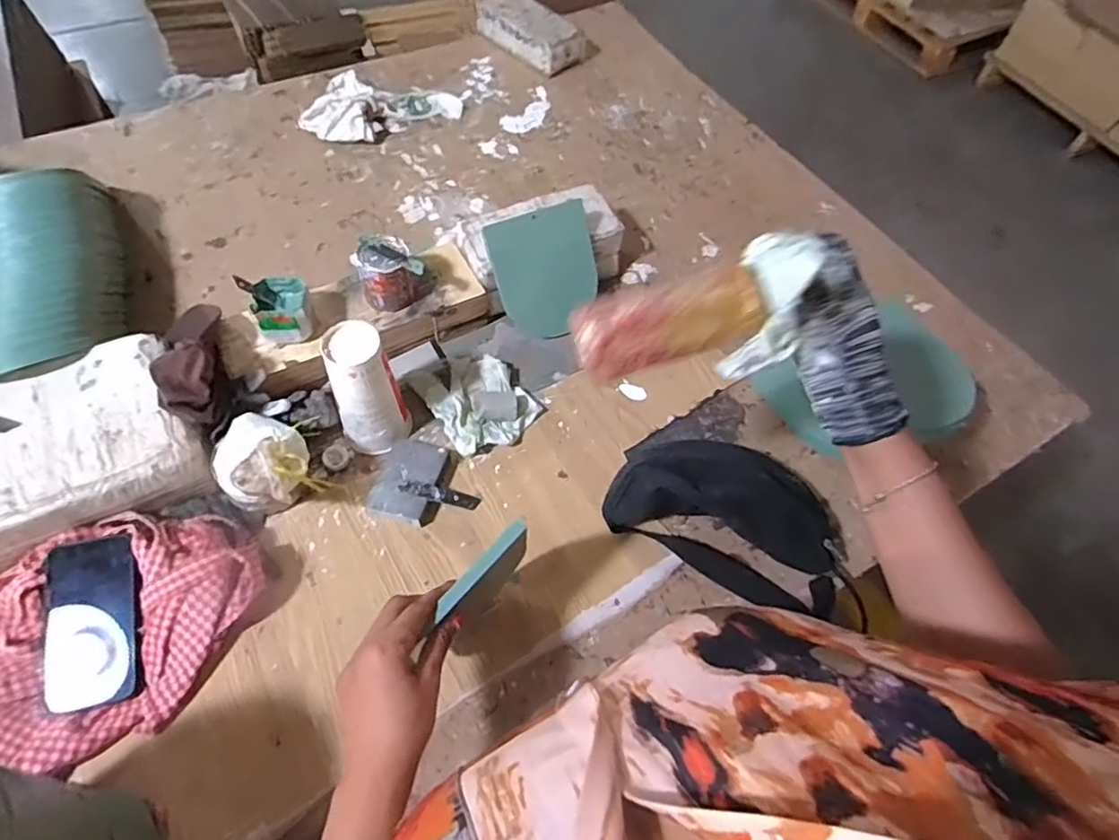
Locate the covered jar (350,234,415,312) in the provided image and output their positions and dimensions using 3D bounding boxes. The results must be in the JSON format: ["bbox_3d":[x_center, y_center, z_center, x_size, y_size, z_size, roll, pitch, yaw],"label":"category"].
[{"bbox_3d":[-0.227,-0.186,0.795,0.077,0.078,0.073,-23,64,-18],"label":"covered jar"}]

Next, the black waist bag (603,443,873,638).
[{"bbox_3d":[0.210,0.115,0.693,0.291,0.096,0.133,20,58,8],"label":"black waist bag"}]

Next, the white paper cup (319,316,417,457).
[{"bbox_3d":[-0.226,-0.033,0.718,0.084,0.171,0.076,-19,61,-15],"label":"white paper cup"}]

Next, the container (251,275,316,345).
[{"bbox_3d":[-0.342,-0.135,0.753,0.064,0.052,0.070,-6,60,-8],"label":"container"}]

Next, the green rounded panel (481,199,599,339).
[{"bbox_3d":[-0.016,-0.204,0.850,0.146,0.166,0.006,-21,21,-14],"label":"green rounded panel"}]

